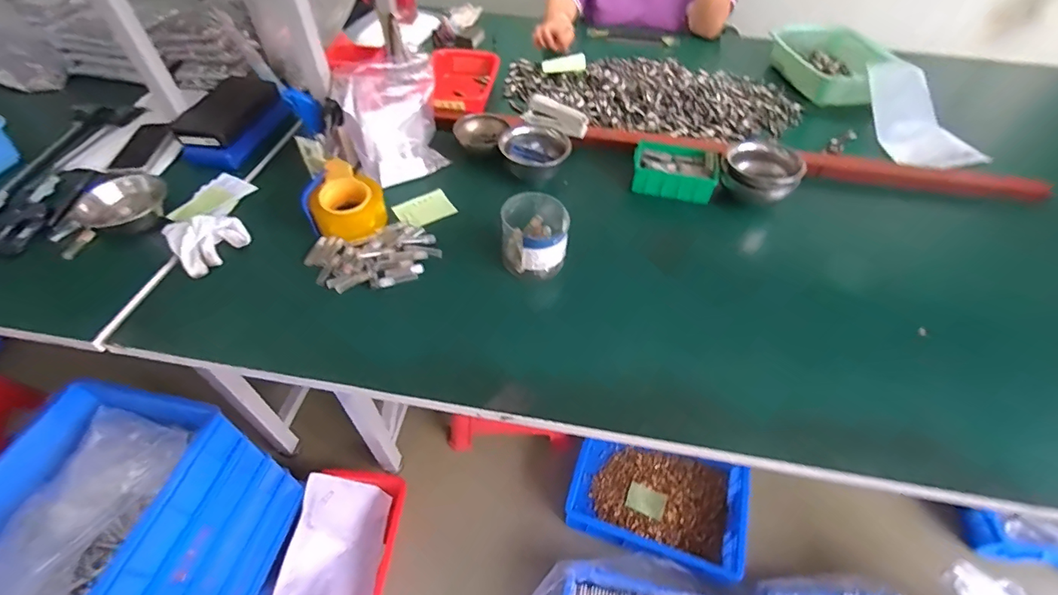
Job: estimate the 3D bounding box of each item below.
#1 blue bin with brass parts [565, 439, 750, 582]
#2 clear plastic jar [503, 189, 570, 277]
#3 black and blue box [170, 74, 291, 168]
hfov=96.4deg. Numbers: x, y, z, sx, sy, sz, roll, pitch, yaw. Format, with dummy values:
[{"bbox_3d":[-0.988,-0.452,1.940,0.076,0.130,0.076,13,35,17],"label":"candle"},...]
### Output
[{"bbox_3d":[0.315,0.488,1.173,0.400,0.101,0.294,17,53,12],"label":"blue bin with brass parts"},{"bbox_3d":[0.007,-0.094,0.726,0.092,0.082,0.101,1,51,-1],"label":"clear plastic jar"},{"bbox_3d":[-0.565,-0.341,0.905,0.115,0.063,0.217,12,52,9],"label":"black and blue box"}]

